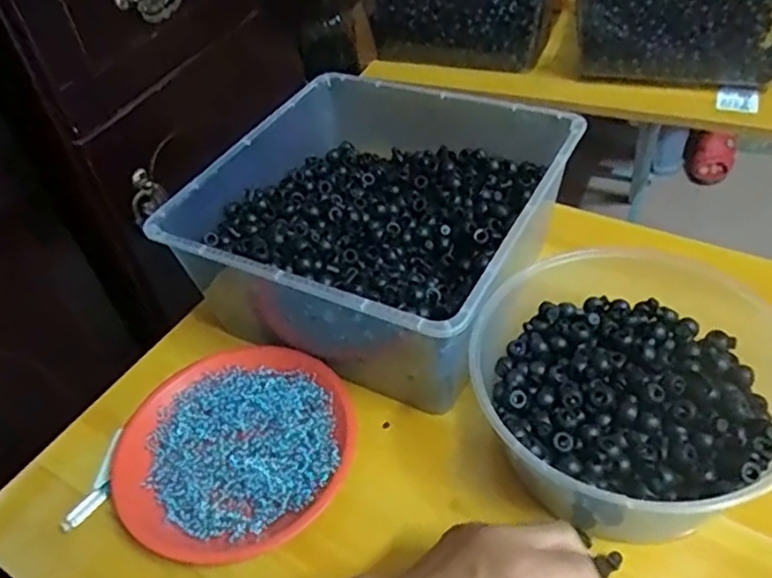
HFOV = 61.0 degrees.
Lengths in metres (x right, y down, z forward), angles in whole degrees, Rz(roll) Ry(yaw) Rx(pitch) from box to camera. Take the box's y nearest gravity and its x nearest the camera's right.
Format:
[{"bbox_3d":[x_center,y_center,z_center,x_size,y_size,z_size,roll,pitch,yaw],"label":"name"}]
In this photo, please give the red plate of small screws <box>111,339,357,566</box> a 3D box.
[{"bbox_3d":[-0.124,0.128,0.541,0.190,0.028,0.190,-4,45,4],"label":"red plate of small screws"}]

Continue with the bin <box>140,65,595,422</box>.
[{"bbox_3d":[-0.007,-0.063,0.616,0.294,0.124,0.296,17,50,23],"label":"bin"}]

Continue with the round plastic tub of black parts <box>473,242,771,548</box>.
[{"bbox_3d":[0.183,0.077,0.491,0.214,0.087,0.218,-4,45,4],"label":"round plastic tub of black parts"}]

